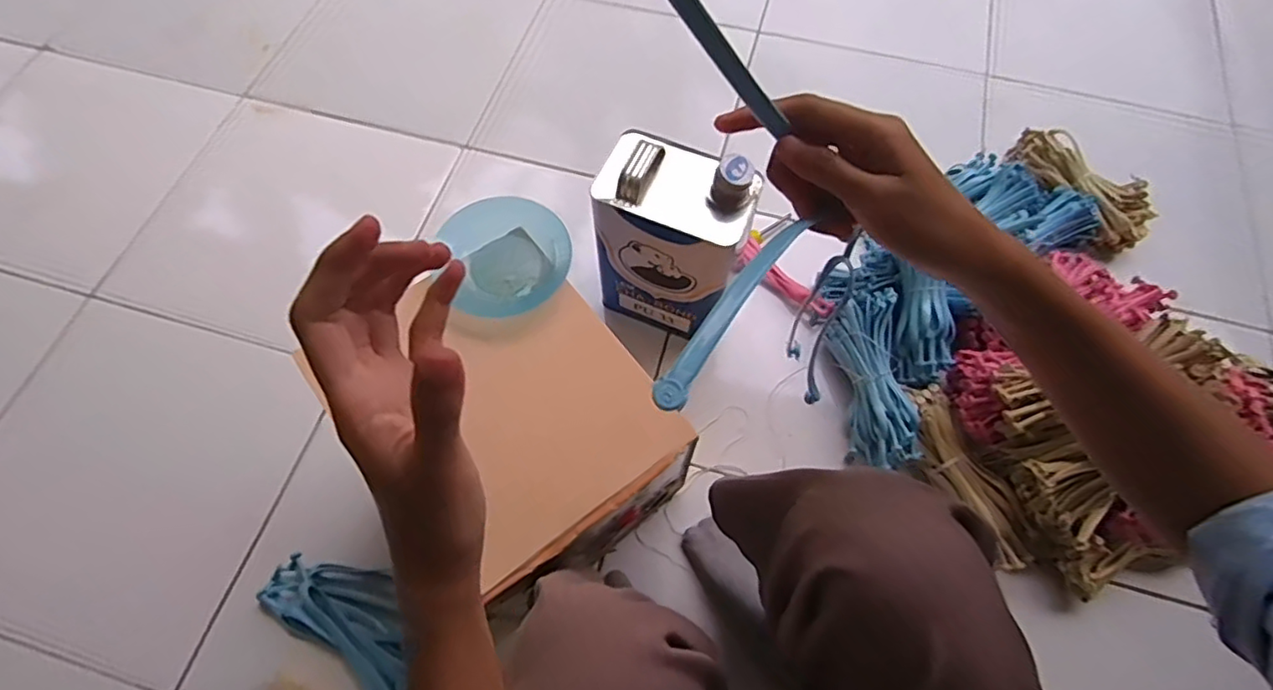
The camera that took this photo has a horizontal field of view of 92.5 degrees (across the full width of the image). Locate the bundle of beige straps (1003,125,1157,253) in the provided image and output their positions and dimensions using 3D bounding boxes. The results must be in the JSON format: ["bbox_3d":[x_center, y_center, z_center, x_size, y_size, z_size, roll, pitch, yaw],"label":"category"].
[{"bbox_3d":[0.652,-0.240,0.899,0.080,0.056,0.233,-27,68,-12],"label":"bundle of beige straps"}]

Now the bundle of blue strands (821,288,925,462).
[{"bbox_3d":[0.293,0.045,0.758,0.080,0.060,0.209,-5,65,-2],"label":"bundle of blue strands"}]

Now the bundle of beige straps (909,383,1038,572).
[{"bbox_3d":[0.386,0.151,0.716,0.062,0.035,0.218,-18,66,-8],"label":"bundle of beige straps"}]

